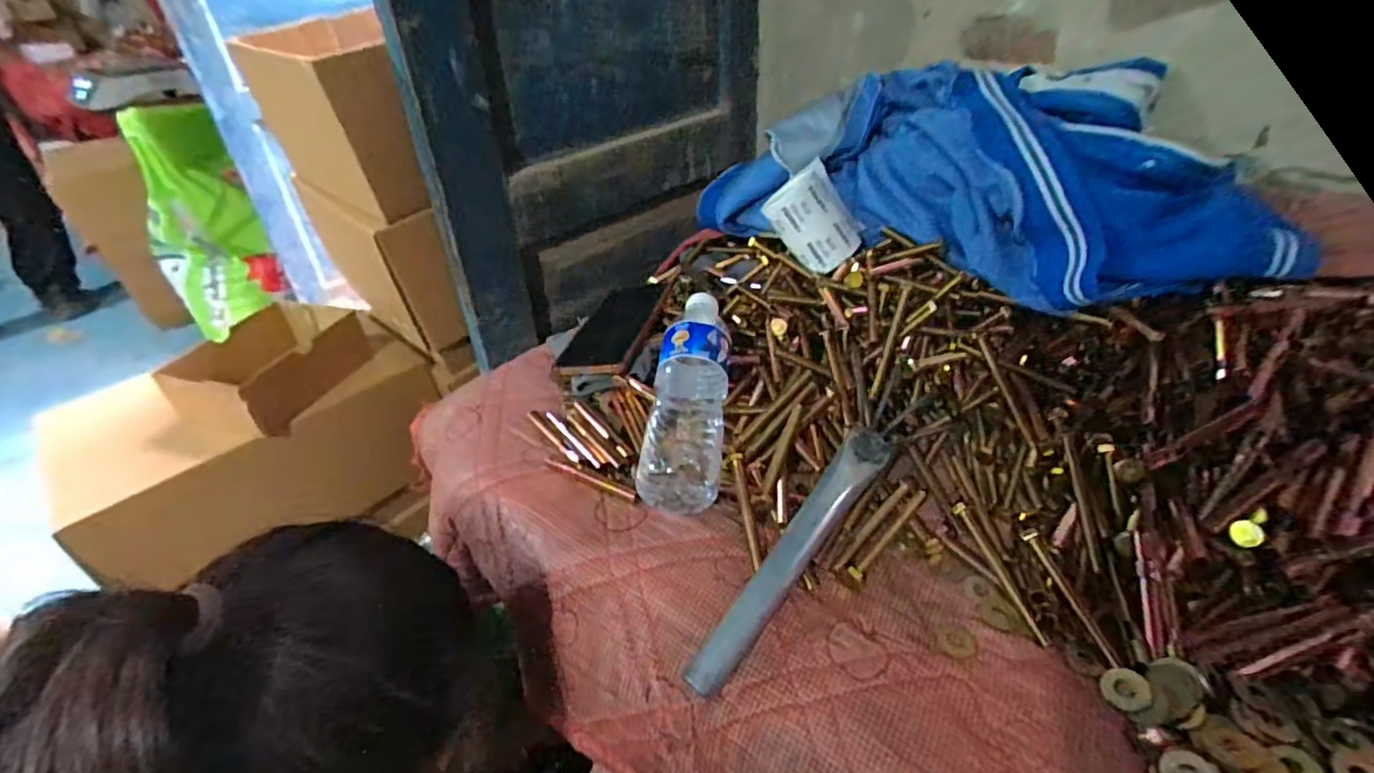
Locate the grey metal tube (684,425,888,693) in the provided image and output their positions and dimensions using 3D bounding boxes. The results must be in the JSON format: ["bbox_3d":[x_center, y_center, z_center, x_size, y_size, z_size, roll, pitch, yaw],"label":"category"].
[{"bbox_3d":[0.076,0.115,0.414,0.028,0.031,0.218,27,61,34],"label":"grey metal tube"}]

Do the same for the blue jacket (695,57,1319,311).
[{"bbox_3d":[0.260,-0.209,0.570,0.500,0.146,0.183,22,43,30],"label":"blue jacket"}]

